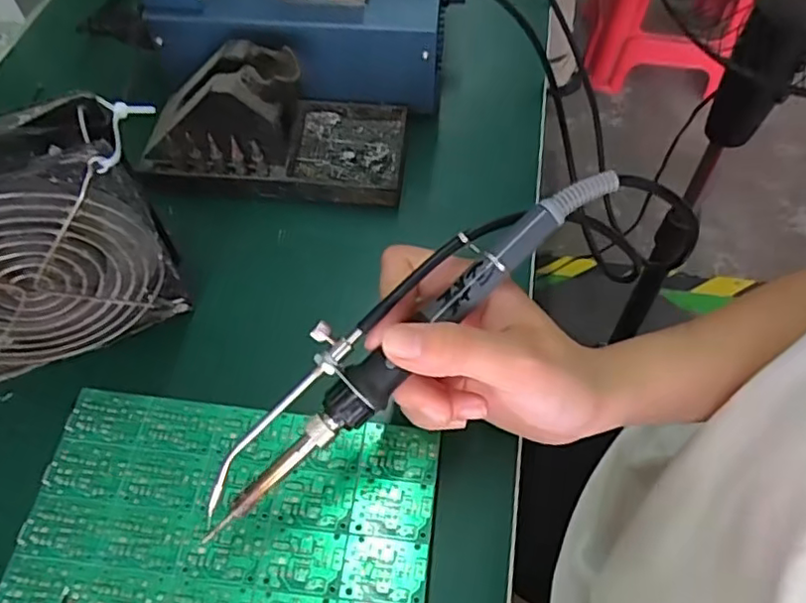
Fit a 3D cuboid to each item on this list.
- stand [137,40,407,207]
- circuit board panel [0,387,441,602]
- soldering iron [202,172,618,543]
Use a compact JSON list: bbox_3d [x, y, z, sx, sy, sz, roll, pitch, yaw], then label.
[{"bbox_3d":[-0.077,-0.110,0.380,0.153,0.076,0.075,4,58,2],"label":"stand"},{"bbox_3d":[-0.075,0.095,0.274,0.173,0.004,0.101,6,58,4],"label":"circuit board panel"},{"bbox_3d":[-0.001,0.011,0.246,0.203,0.020,0.032,-41,66,-4],"label":"soldering iron"}]

